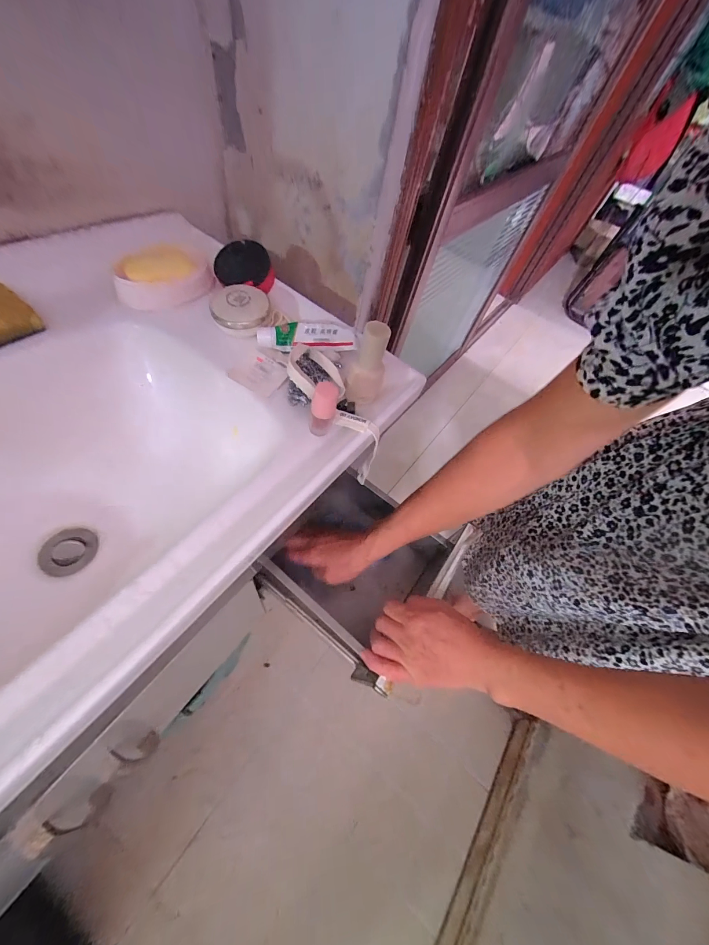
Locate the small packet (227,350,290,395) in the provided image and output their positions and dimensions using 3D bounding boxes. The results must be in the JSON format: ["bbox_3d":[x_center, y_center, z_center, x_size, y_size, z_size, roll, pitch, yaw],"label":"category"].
[{"bbox_3d":[-0.114,-0.121,0.391,0.061,0.008,0.049,34,76,7],"label":"small packet"}]

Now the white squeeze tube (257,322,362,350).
[{"bbox_3d":[-0.058,-0.175,0.412,0.125,0.019,0.032,2,56,-9],"label":"white squeeze tube"}]

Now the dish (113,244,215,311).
[{"bbox_3d":[-0.247,-0.258,0.420,0.119,0.034,0.092,-22,63,-23],"label":"dish"}]

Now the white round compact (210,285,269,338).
[{"bbox_3d":[-0.144,-0.211,0.411,0.069,0.020,0.067,-1,78,-10],"label":"white round compact"}]

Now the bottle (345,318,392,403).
[{"bbox_3d":[0.014,-0.118,0.356,0.039,0.085,0.032,10,55,-3],"label":"bottle"}]

